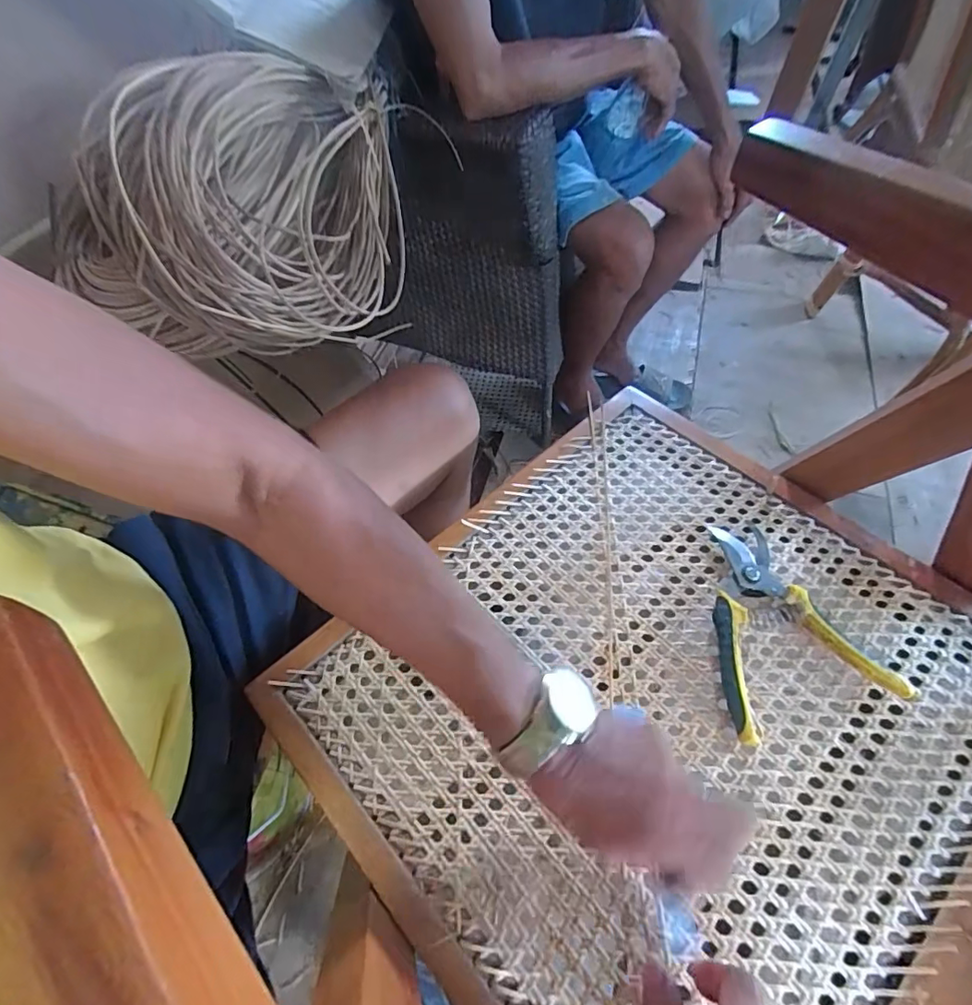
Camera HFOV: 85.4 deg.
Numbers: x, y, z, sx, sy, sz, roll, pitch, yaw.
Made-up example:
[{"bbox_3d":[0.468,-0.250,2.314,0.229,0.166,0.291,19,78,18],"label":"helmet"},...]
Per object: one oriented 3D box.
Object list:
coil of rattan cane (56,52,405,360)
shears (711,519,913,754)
[{"bbox_3d":[-0.231,-0.354,0.576,0.247,0.193,0.356,-2,56,2],"label":"coil of rattan cane"},{"bbox_3d":[0.234,0.096,0.447,0.136,0.022,0.174,-15,56,-7],"label":"shears"}]

